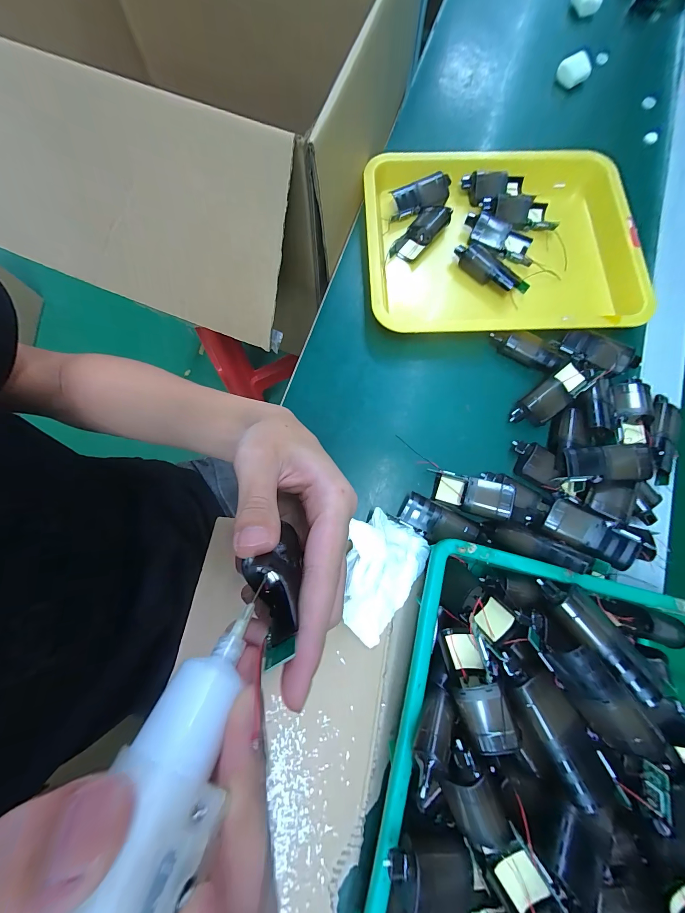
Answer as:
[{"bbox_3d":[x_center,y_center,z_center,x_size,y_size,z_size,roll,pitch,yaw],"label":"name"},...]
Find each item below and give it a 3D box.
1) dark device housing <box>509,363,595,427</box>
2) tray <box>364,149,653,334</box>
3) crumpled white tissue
[{"bbox_3d":[0.231,-0.064,0.348,0.087,0.020,0.038,-35,79,5],"label":"dark device housing"},{"bbox_3d":[0.193,-0.270,0.394,0.318,0.032,0.258,-1,77,0],"label":"tray"},{"bbox_3d":[0.032,0.114,0.296,0.080,0.046,0.113,27,78,6],"label":"crumpled white tissue"}]

